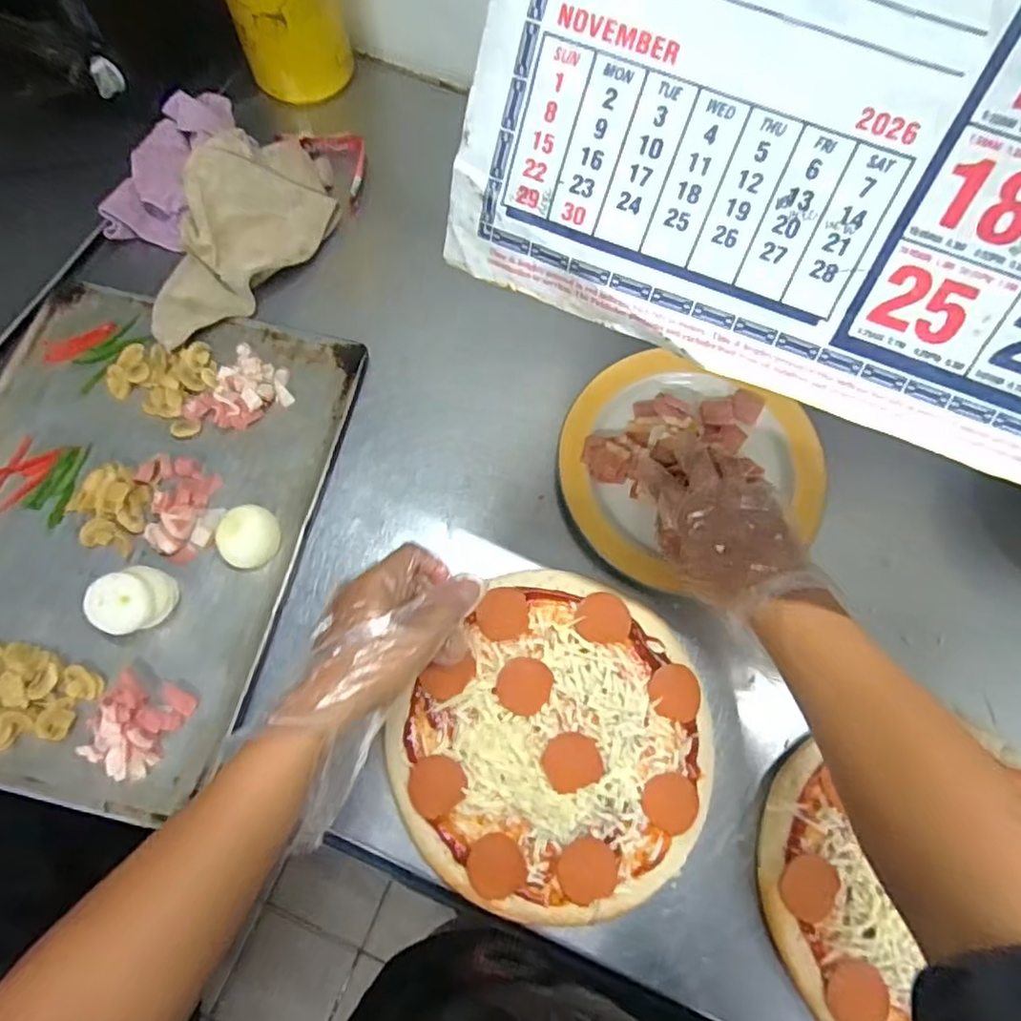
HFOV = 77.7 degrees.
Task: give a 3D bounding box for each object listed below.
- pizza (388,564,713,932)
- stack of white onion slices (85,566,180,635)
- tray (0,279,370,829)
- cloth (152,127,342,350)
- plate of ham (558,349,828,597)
[{"bbox_3d":[0.042,0.189,0.513,0.236,0.025,0.249,1,70,-2],"label":"pizza"},{"bbox_3d":[-0.311,0.075,0.524,0.058,0.042,0.050,-28,76,-9],"label":"stack of white onion slices"},{"bbox_3d":[-0.351,0.007,0.559,0.335,0.029,0.444,13,70,3],"label":"tray"},{"bbox_3d":[-0.266,-0.279,0.650,0.150,0.042,0.263,8,73,1],"label":"cloth"},{"bbox_3d":[0.160,-0.049,0.591,0.236,0.028,0.215,1,70,-2],"label":"plate of ham"}]

